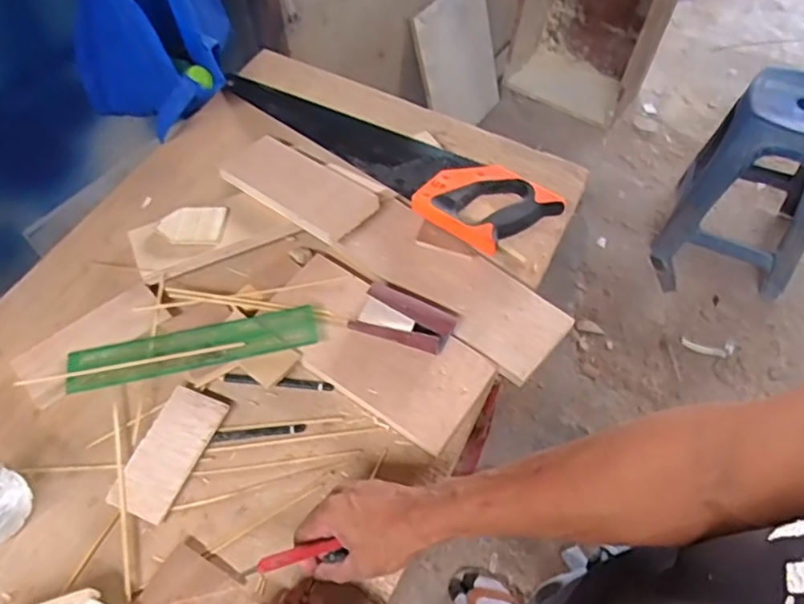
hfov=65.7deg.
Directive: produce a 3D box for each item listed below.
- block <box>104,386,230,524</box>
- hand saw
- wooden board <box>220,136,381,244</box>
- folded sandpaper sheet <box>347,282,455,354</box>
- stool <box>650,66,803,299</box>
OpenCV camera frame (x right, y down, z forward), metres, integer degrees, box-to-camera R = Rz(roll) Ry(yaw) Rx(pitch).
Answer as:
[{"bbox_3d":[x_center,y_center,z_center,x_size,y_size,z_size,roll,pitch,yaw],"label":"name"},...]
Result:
[{"bbox_3d":[-0.225,0.143,0.603,0.060,0.008,0.125,19,58,12],"label":"block"},{"bbox_3d":[-0.033,-0.215,0.818,0.500,0.042,0.121,37,63,22],"label":"hand saw"},{"bbox_3d":[-0.128,-0.144,0.757,0.197,0.020,0.091,31,59,24],"label":"wooden board"},{"bbox_3d":[0.002,0.018,0.667,0.105,0.032,0.057,15,57,9],"label":"folded sandpaper sheet"},{"bbox_3d":[0.933,-0.303,1.637,0.339,0.499,0.417,24,59,14],"label":"stool"}]

